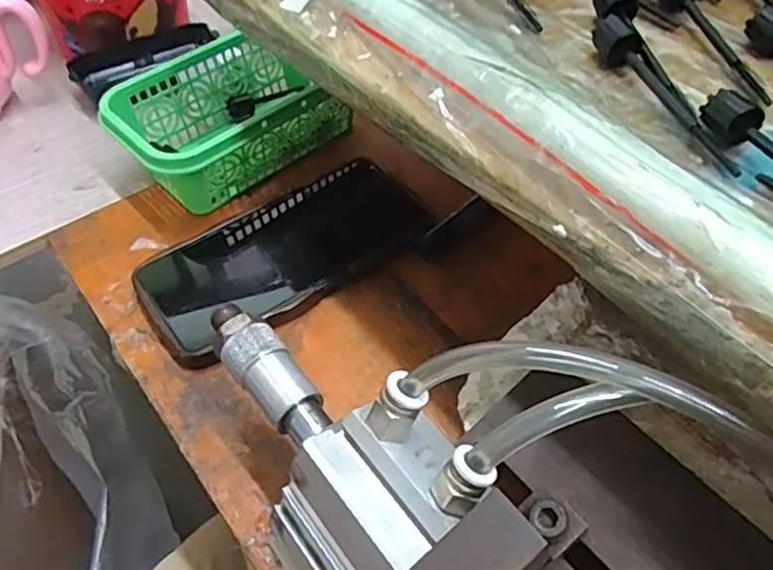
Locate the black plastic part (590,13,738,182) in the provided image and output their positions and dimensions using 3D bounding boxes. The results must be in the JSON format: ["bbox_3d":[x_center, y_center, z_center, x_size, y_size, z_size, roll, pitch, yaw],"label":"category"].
[{"bbox_3d":[0.101,-0.072,0.230,0.014,0.014,0.085,-14,51,-12],"label":"black plastic part"}]

